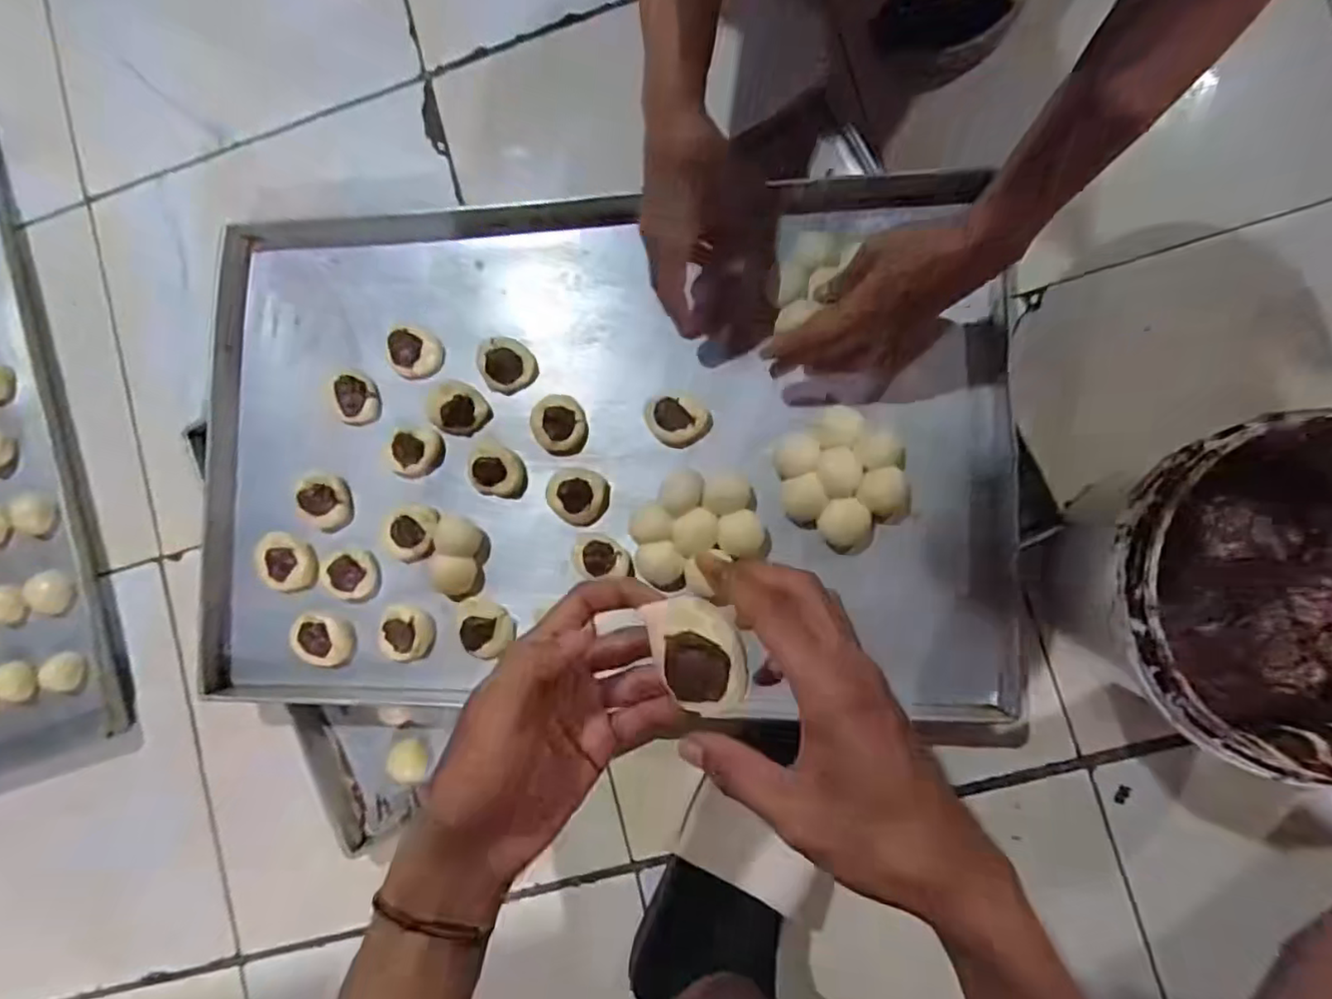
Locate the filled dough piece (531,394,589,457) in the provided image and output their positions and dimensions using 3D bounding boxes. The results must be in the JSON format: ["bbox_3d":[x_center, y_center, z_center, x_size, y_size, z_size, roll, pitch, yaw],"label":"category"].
[{"bbox_3d":[-0.096,-0.068,0.568,0.049,0.019,0.055,-31,83,4],"label":"filled dough piece"}]

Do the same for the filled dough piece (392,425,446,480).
[{"bbox_3d":[-0.229,-0.044,0.580,0.043,0.017,0.050,7,87,7],"label":"filled dough piece"}]

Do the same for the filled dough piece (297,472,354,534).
[{"bbox_3d":[-0.319,0.003,0.589,0.051,0.021,0.052,7,87,7],"label":"filled dough piece"}]

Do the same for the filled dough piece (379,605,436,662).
[{"bbox_3d":[-0.233,0.120,0.571,0.044,0.021,0.045,-1,86,7],"label":"filled dough piece"}]

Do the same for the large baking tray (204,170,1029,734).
[{"bbox_3d":[-0.064,-0.047,0.578,0.720,0.045,0.469,1,86,7],"label":"large baking tray"}]

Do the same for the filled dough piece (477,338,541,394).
[{"bbox_3d":[-0.145,-0.124,0.578,0.047,0.014,0.054,-33,83,4],"label":"filled dough piece"}]

